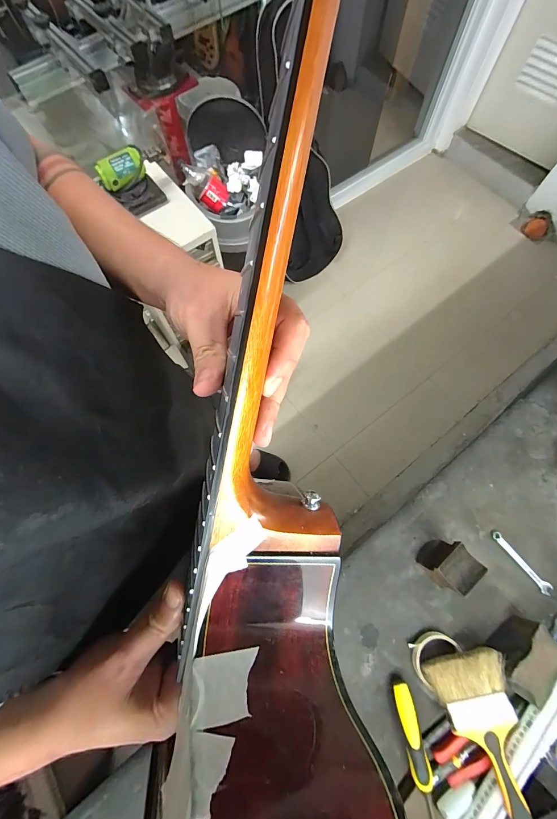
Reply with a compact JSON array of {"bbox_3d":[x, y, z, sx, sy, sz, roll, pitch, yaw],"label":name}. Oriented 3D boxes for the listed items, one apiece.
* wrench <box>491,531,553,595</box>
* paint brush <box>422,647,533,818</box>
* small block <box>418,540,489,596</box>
[{"bbox_3d":[0.461,0.291,0.617,0.021,0.006,0.130,-38,75,-12],"label":"wrench"},{"bbox_3d":[0.325,0.507,0.489,0.117,0.021,0.230,-12,63,-4],"label":"paint brush"},{"bbox_3d":[0.303,0.279,0.576,0.063,0.092,0.064,43,77,13],"label":"small block"}]

